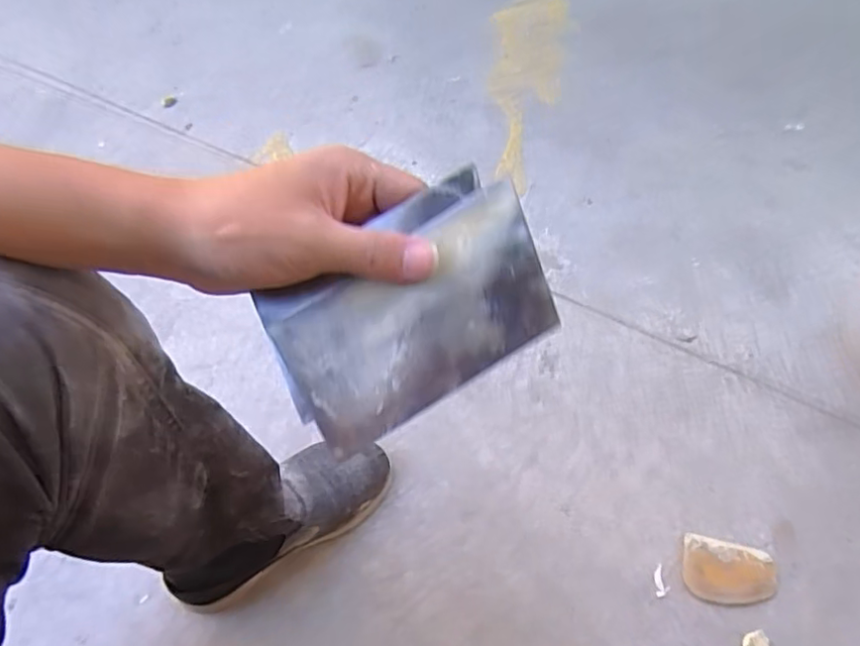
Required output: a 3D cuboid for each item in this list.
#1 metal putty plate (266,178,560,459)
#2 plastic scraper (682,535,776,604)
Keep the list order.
[{"bbox_3d":[-0.006,-0.001,0.270,0.129,0.004,0.073,-30,76,4],"label":"metal putty plate"},{"bbox_3d":[0.332,0.278,0.648,0.097,0.007,0.064,11,63,8],"label":"plastic scraper"}]

